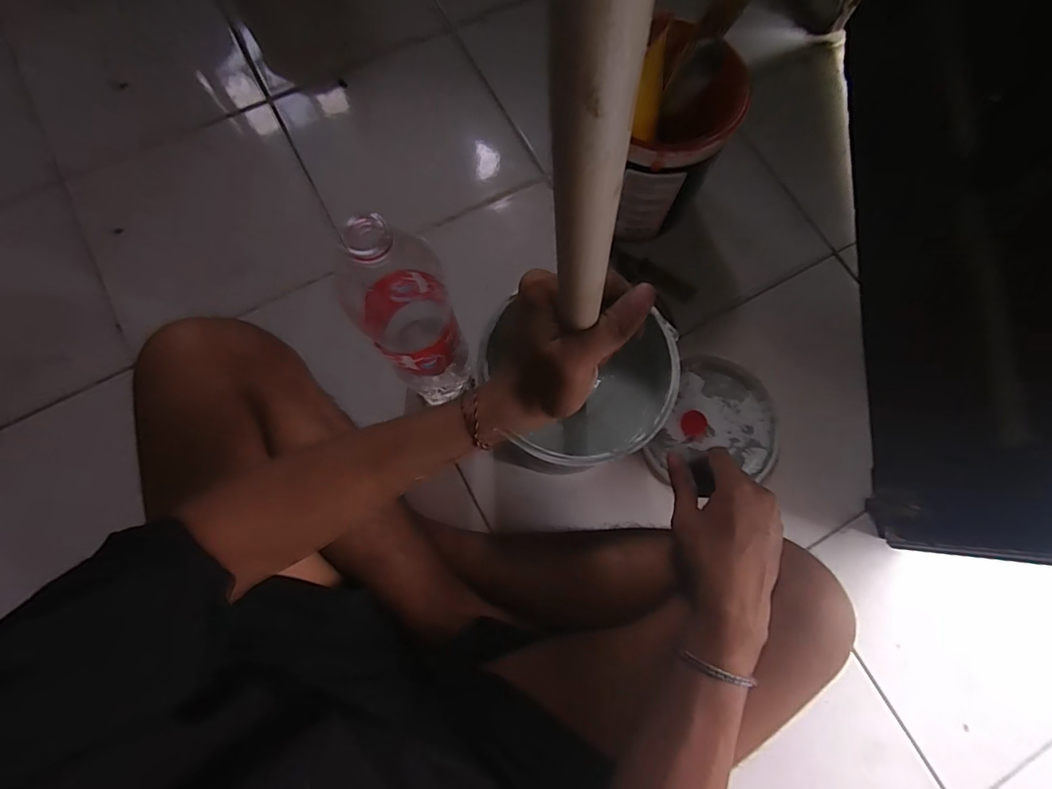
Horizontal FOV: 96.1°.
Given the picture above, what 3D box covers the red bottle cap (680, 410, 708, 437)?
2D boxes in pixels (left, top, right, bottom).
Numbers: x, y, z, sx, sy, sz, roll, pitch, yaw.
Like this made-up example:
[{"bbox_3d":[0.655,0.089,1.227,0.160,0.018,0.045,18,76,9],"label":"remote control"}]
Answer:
[{"bbox_3d":[0.212,0.036,0.593,0.033,0.006,0.032,0,77,-1],"label":"red bottle cap"}]

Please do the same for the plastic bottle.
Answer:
[{"bbox_3d":[-0.112,-0.070,0.442,0.070,0.277,0.093,-37,80,-9],"label":"plastic bottle"}]

